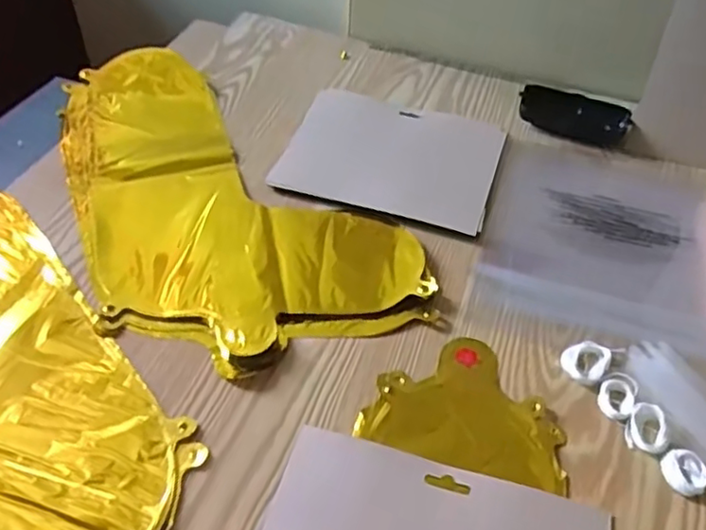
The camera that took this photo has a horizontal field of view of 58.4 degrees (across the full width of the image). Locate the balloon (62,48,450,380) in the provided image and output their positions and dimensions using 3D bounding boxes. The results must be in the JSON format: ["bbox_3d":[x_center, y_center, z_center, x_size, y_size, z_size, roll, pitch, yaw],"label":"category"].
[{"bbox_3d":[-0.127,-0.082,0.571,0.234,0.015,0.428,-17,49,-19],"label":"balloon"}]

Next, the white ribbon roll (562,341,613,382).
[{"bbox_3d":[0.164,0.068,0.447,0.029,0.007,0.035,35,53,27],"label":"white ribbon roll"}]

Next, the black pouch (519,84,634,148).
[{"bbox_3d":[0.229,-0.157,0.656,0.109,0.026,0.036,17,47,13],"label":"black pouch"}]

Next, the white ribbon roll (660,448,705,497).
[{"bbox_3d":[0.206,0.128,0.391,0.027,0.006,0.027,2,45,-2],"label":"white ribbon roll"}]

